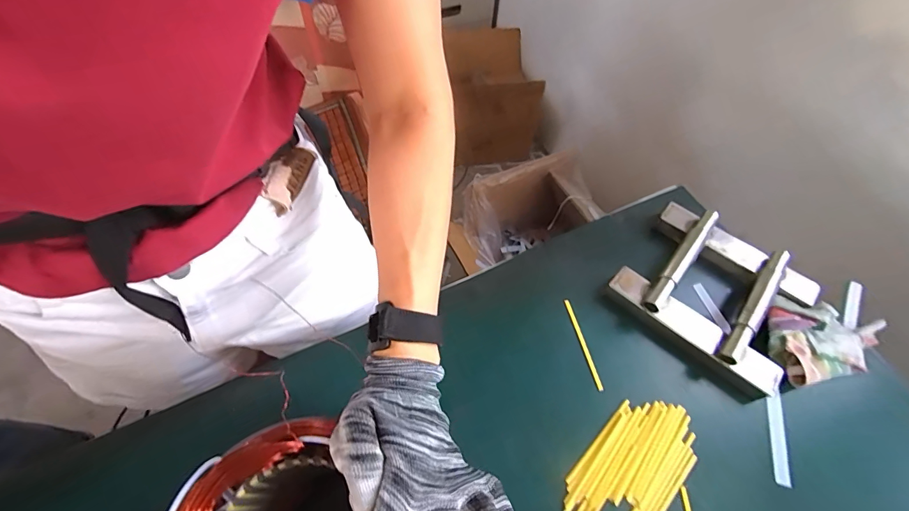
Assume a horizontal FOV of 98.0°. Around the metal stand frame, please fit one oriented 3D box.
[{"bbox_3d":[0.321,0.038,0.488,0.199,0.050,0.180,37,66,19],"label":"metal stand frame"}]

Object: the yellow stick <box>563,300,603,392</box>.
[{"bbox_3d":[0.151,0.102,0.466,0.006,0.005,0.110,-11,60,-7],"label":"yellow stick"}]

